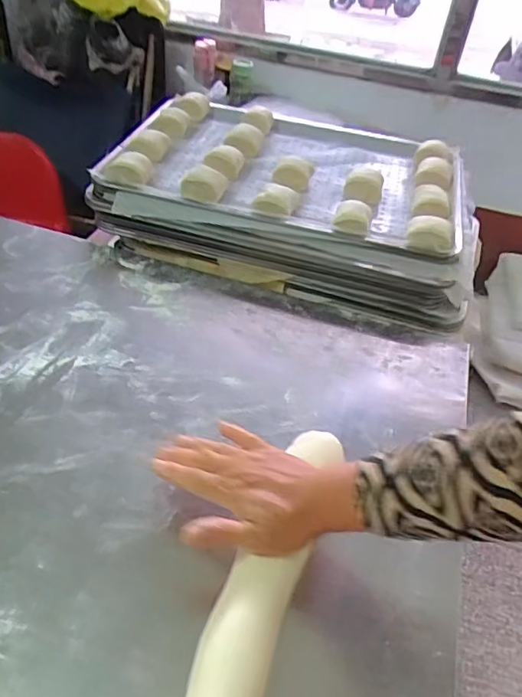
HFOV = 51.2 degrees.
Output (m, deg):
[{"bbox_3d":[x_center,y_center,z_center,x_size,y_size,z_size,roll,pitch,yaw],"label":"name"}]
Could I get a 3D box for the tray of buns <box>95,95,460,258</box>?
[{"bbox_3d":[0.066,-0.329,0.976,0.609,0.053,0.430,13,42,7],"label":"tray of buns"}]

